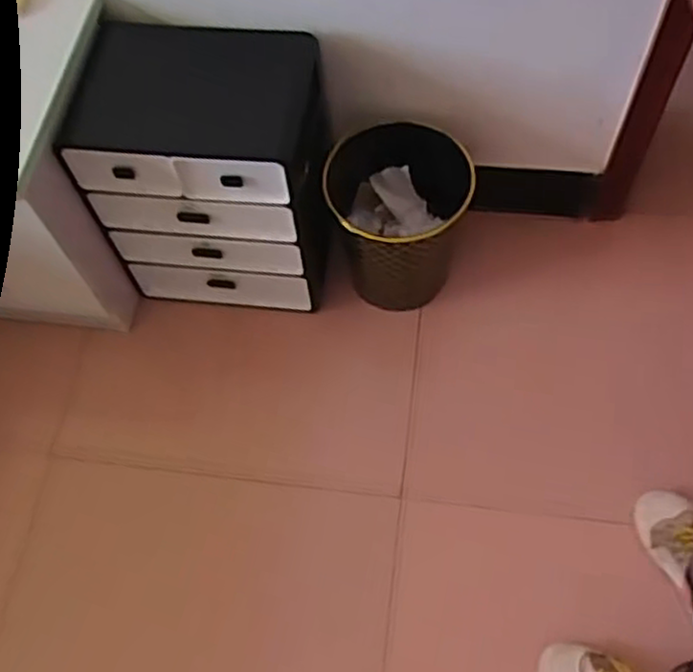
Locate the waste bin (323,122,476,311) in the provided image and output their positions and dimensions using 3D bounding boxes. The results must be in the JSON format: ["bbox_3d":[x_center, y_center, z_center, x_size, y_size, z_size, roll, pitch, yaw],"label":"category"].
[{"bbox_3d":[0.097,-0.192,1.266,0.237,0.236,0.230,-2,62,3],"label":"waste bin"}]

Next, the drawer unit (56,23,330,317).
[{"bbox_3d":[-0.205,-0.255,1.231,0.348,0.412,0.250,2,62,5],"label":"drawer unit"}]

